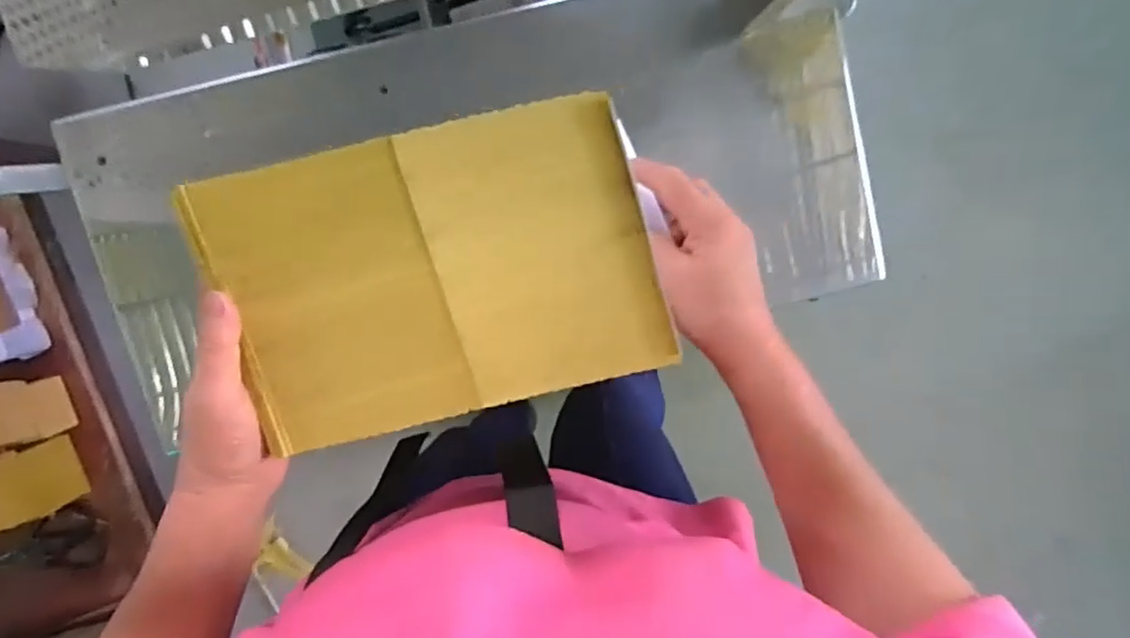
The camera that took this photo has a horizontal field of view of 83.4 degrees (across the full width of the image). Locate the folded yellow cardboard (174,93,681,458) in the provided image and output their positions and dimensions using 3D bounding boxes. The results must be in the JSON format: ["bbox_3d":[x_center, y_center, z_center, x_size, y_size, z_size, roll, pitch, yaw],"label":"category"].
[{"bbox_3d":[-0.071,-0.024,0.357,0.237,0.008,0.157,-14,98,1],"label":"folded yellow cardboard"}]

